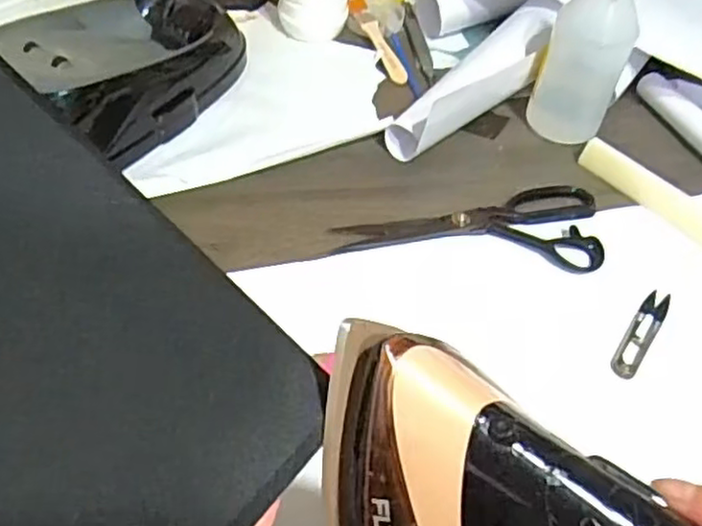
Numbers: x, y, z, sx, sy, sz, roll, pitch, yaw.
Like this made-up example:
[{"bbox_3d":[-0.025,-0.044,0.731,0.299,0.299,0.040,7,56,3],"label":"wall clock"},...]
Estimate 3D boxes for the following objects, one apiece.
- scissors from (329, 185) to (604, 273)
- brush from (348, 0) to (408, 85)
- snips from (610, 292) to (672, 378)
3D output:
[{"bbox_3d":[0.108,-0.039,0.621,0.230,0.010,0.090,5,50,-2],"label":"scissors"},{"bbox_3d":[0.032,-0.253,0.786,0.025,0.021,0.133,-18,57,-17],"label":"brush"},{"bbox_3d":[0.236,0.056,0.563,0.022,0.004,0.099,32,54,19],"label":"snips"}]

